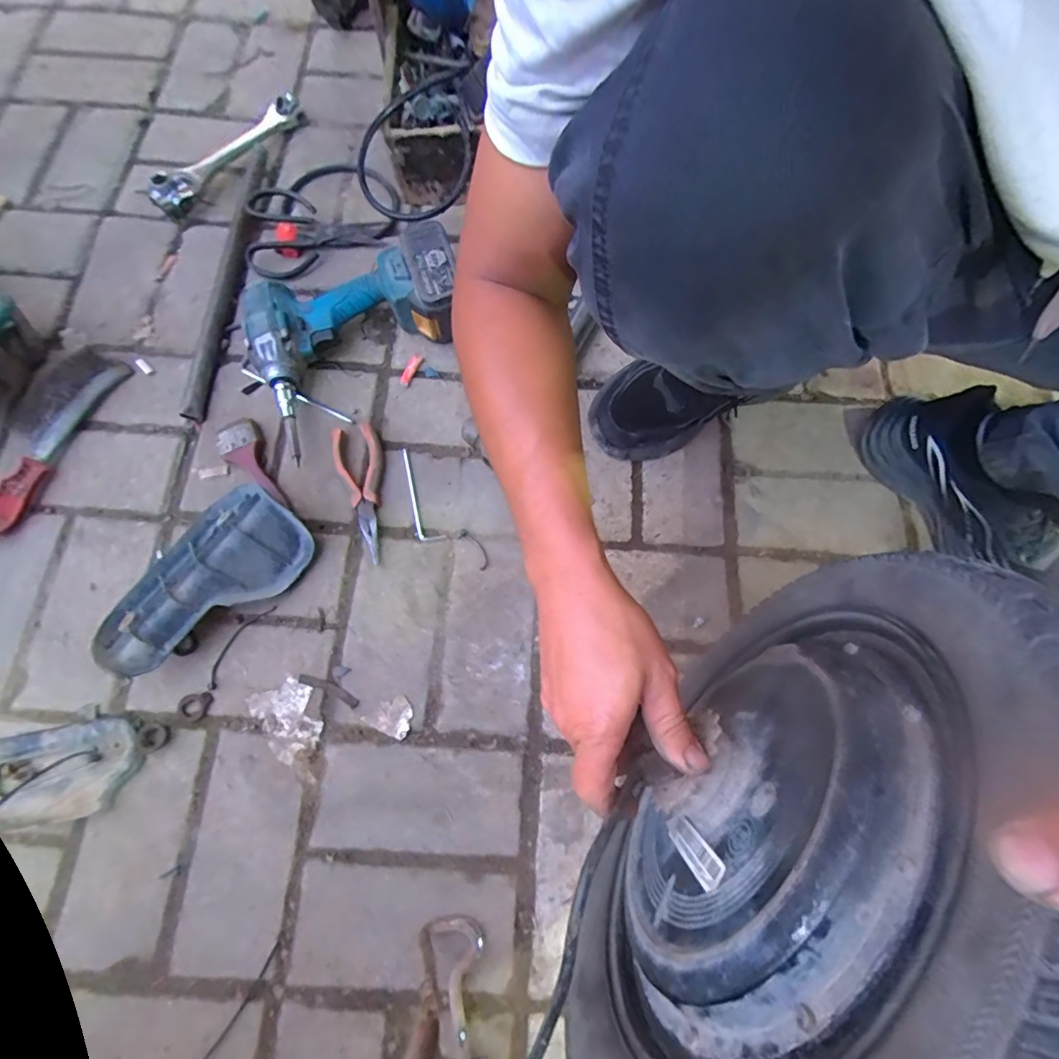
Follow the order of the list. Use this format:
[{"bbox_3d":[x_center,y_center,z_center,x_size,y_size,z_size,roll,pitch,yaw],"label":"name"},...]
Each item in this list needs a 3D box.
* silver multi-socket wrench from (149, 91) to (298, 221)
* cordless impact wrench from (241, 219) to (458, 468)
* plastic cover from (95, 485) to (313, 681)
[{"bbox_3d":[-0.401,-0.504,0.644,0.045,0.028,0.245,33,74,8],"label":"silver multi-socket wrench"},{"bbox_3d":[-0.190,-0.217,0.546,0.251,0.085,0.170,-22,75,-7],"label":"cordless impact wrench"},{"bbox_3d":[-0.329,0.041,0.488,0.200,0.045,0.118,-37,77,-12],"label":"plastic cover"}]

